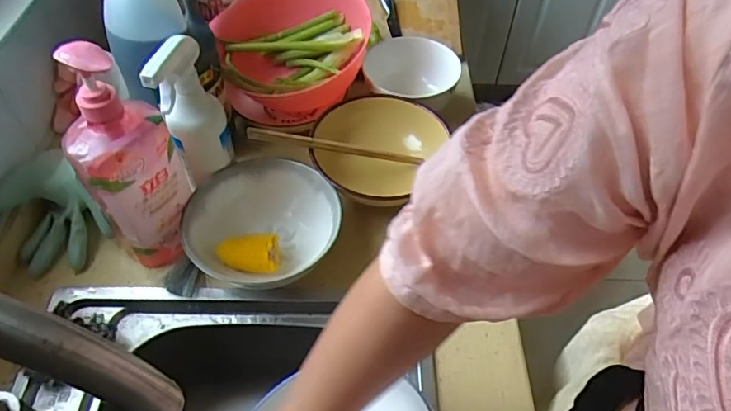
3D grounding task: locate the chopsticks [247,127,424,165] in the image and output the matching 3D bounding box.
[{"bbox_3d":[-0.033,-0.071,0.633,0.229,0.015,0.010,8,48,-21],"label":"chopsticks"}]

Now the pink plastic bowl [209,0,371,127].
[{"bbox_3d":[-0.101,-0.224,0.743,0.208,0.110,0.194,-10,96,-3],"label":"pink plastic bowl"}]

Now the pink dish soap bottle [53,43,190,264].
[{"bbox_3d":[-0.236,-0.039,0.517,0.092,0.256,0.059,-28,57,-22],"label":"pink dish soap bottle"}]

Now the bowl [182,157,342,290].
[{"bbox_3d":[-0.123,0.023,0.600,0.173,0.063,0.146,-23,55,-19],"label":"bowl"}]

